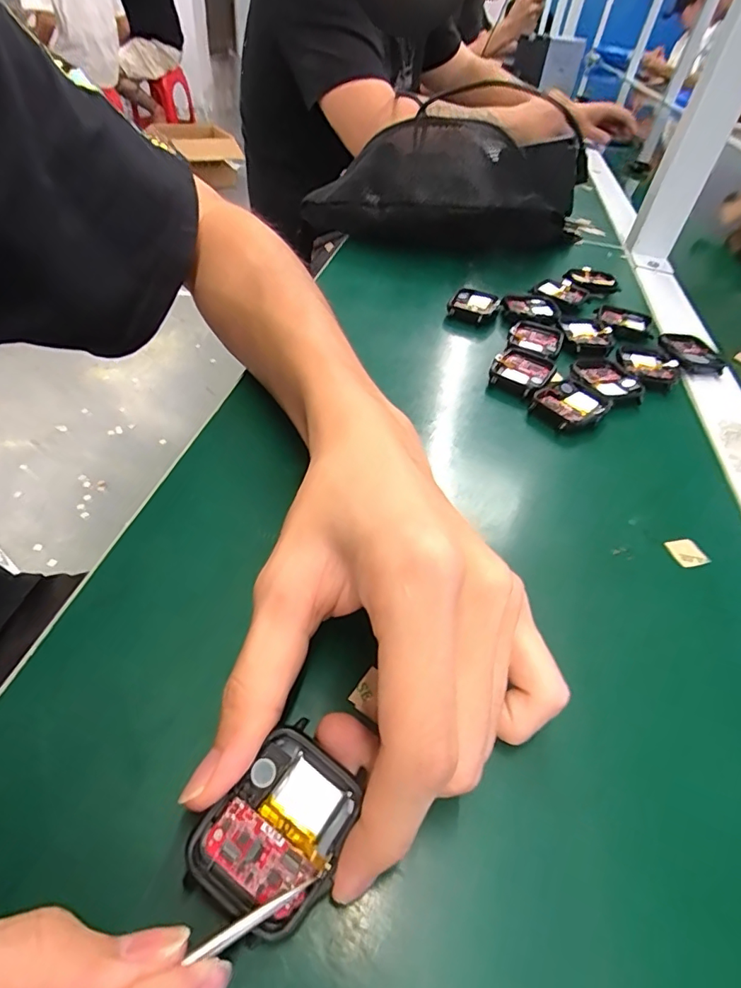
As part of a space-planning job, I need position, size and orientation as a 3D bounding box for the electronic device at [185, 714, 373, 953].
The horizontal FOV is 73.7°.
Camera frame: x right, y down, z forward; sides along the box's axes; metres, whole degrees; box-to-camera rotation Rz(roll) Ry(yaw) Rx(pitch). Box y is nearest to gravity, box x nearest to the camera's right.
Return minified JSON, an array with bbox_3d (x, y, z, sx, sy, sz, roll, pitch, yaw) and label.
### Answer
[{"bbox_3d":[-0.027,0.095,0.140,0.036,0.012,0.042,31,66,6],"label":"electronic device"}]

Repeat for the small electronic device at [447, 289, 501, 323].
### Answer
[{"bbox_3d":[0.082,-0.153,0.401,0.035,0.010,0.036,28,48,18],"label":"small electronic device"}]

